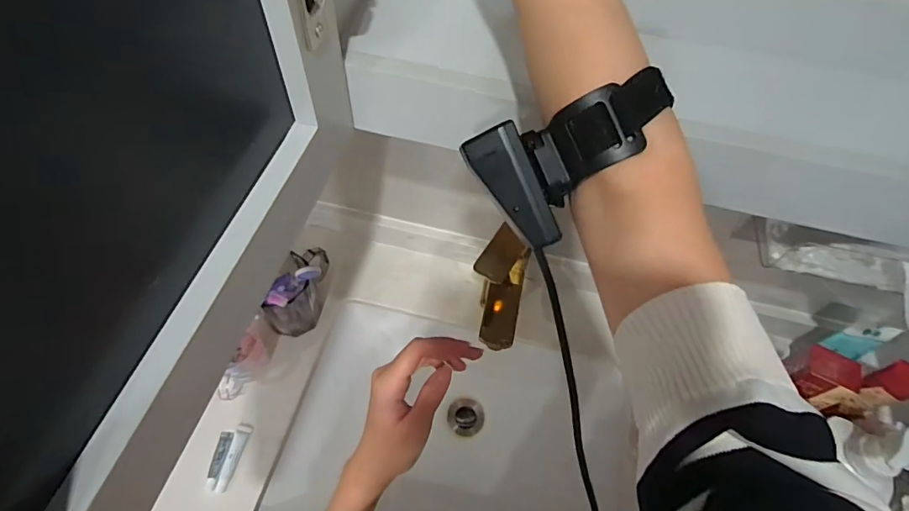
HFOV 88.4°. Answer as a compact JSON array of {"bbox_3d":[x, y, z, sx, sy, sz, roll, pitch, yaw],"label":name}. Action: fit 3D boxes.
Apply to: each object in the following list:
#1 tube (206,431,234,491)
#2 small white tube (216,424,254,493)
[{"bbox_3d":[-0.279,0.242,0.555,0.015,0.016,0.065,3,58,-3],"label":"tube"},{"bbox_3d":[-0.265,0.241,0.559,0.018,0.007,0.075,13,58,4],"label":"small white tube"}]

